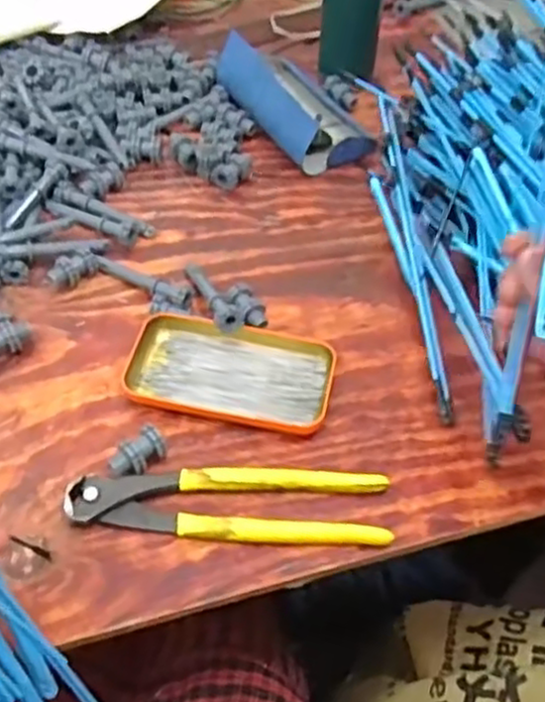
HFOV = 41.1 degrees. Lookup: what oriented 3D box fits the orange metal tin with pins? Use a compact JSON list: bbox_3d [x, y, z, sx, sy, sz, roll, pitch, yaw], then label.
[{"bbox_3d":[-0.029,0.014,0.523,0.142,0.019,0.075,10,53,5],"label":"orange metal tin with pins"}]

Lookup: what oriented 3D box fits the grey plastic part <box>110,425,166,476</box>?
[{"bbox_3d":[-0.087,0.068,0.479,0.019,0.021,0.042,33,58,21],"label":"grey plastic part"}]

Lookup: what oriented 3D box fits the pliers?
[{"bbox_3d":[-0.027,0.098,0.463,0.200,0.016,0.048,0,52,-3],"label":"pliers"}]

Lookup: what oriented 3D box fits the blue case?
[{"bbox_3d":[0.024,-0.244,0.708,0.100,0.053,0.167,-28,58,-22],"label":"blue case"}]

